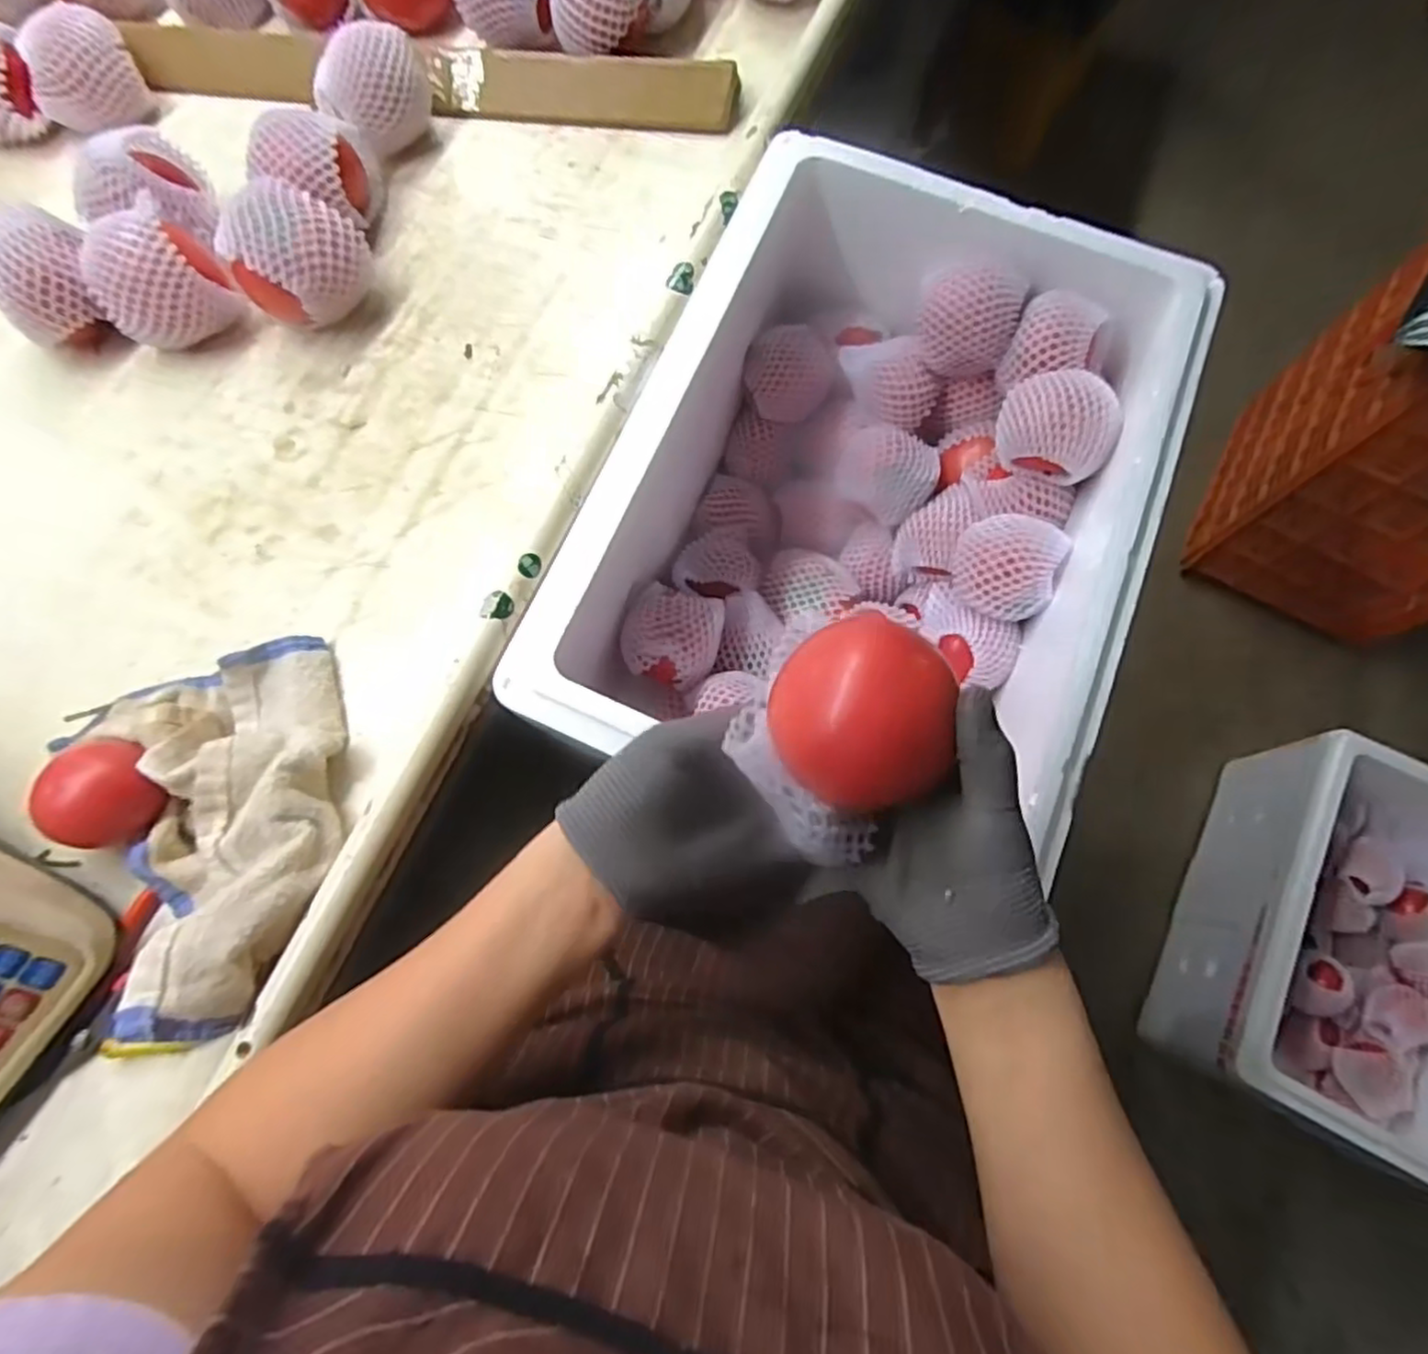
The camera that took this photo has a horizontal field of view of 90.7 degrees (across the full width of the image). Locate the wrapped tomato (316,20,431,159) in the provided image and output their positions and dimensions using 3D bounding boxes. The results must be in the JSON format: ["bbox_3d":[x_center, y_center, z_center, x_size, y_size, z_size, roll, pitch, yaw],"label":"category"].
[{"bbox_3d":[-0.279,-0.482,0.576,0.088,0.066,0.065,-22,73,-5],"label":"wrapped tomato"}]

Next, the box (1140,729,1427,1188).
[{"bbox_3d":[0.961,0.400,1.044,0.387,0.232,0.546,28,75,10],"label":"box"}]

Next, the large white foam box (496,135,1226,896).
[{"bbox_3d":[0.121,-0.123,0.566,0.354,0.195,0.487,22,74,8],"label":"large white foam box"}]

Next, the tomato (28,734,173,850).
[{"bbox_3d":[-0.359,0.070,0.425,0.062,0.048,0.064,4,73,3],"label":"tomato"}]

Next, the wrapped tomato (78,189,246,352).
[{"bbox_3d":[-0.416,-0.299,0.521,0.083,0.074,0.076,0,72,1],"label":"wrapped tomato"}]

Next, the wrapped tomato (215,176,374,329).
[{"bbox_3d":[-0.311,-0.313,0.531,0.081,0.074,0.087,34,76,11],"label":"wrapped tomato"}]

